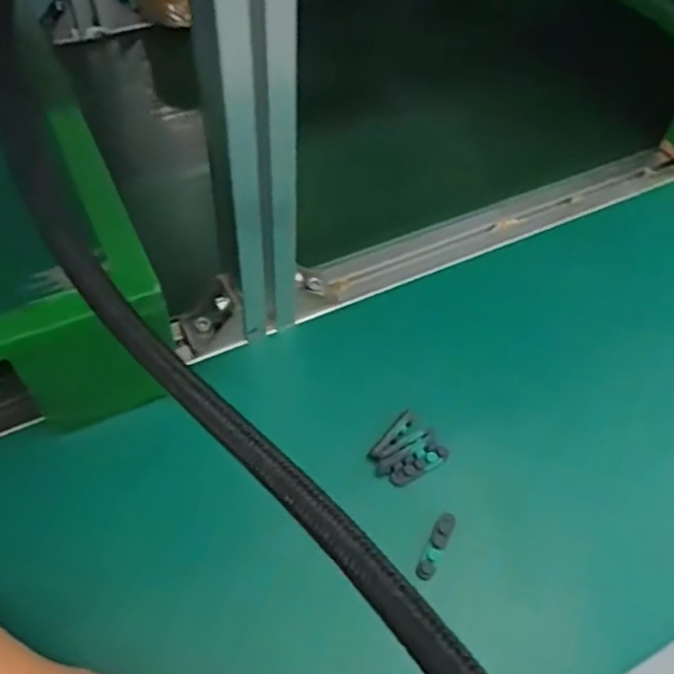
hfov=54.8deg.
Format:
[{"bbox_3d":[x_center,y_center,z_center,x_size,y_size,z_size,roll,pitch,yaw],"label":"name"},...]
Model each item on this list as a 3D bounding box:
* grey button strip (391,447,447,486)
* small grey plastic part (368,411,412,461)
[{"bbox_3d":[0.054,0.084,0.426,0.041,0.009,0.013,-25,60,-22],"label":"grey button strip"},{"bbox_3d":[0.038,0.067,0.438,0.010,0.009,0.041,37,58,20],"label":"small grey plastic part"}]

